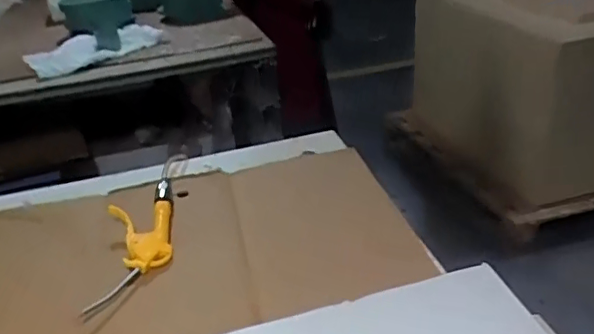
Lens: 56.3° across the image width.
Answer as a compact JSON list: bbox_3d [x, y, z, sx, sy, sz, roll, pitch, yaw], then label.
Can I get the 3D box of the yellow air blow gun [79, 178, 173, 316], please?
[{"bbox_3d":[-0.208,0.091,0.728,0.086,0.031,0.234,-5,29,-1],"label":"yellow air blow gun"}]

